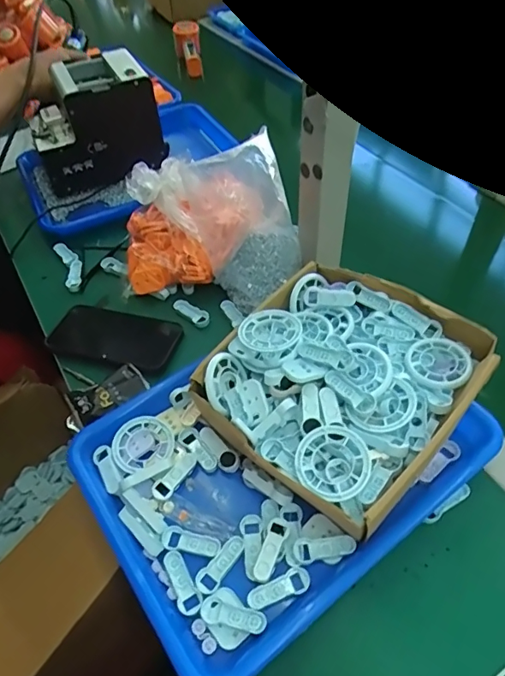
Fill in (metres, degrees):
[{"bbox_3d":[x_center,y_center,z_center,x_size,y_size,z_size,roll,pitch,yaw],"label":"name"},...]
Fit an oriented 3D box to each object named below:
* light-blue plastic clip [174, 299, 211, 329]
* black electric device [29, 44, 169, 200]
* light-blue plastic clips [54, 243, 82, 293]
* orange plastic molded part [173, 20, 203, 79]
[{"bbox_3d":[-0.072,-0.030,0.581,0.052,0.012,0.020,32,59,27],"label":"light-blue plastic clip"},{"bbox_3d":[-0.241,-0.321,0.729,0.178,0.146,0.128,-25,53,-16],"label":"black electric device"},{"bbox_3d":[-0.241,-0.096,0.640,0.026,0.024,0.079,-22,52,-14],"label":"light-blue plastic clips"},{"bbox_3d":[-0.130,-0.597,0.995,0.051,0.043,0.151,-10,67,-5],"label":"orange plastic molded part"}]

